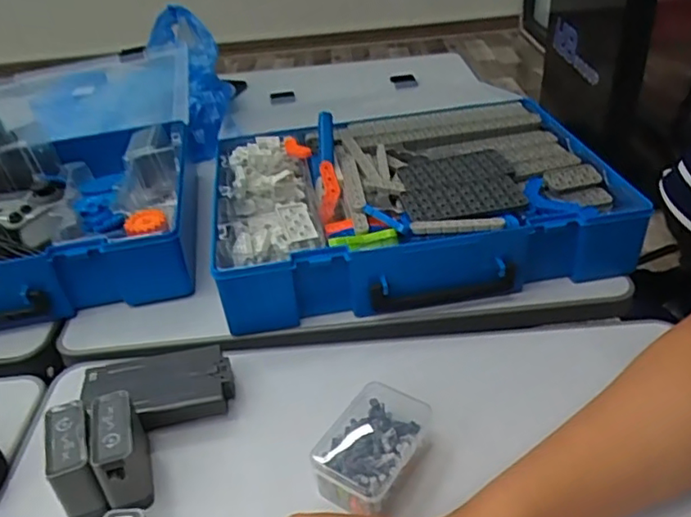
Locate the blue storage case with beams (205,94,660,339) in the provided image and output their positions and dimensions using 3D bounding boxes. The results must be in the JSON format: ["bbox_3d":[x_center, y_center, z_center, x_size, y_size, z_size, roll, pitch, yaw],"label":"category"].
[{"bbox_3d":[0.055,-0.056,0.585,0.347,0.076,0.251,-10,35,-7],"label":"blue storage case with beams"}]

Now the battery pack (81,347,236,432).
[{"bbox_3d":[-0.133,0.095,0.433,0.101,0.029,0.056,-9,35,-6],"label":"battery pack"}]

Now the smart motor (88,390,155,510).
[{"bbox_3d":[-0.139,0.122,0.375,0.026,0.052,0.057,-14,36,-13],"label":"smart motor"}]

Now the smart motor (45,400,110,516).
[{"bbox_3d":[-0.165,0.127,0.372,0.025,0.052,0.055,-17,37,-17],"label":"smart motor"}]

